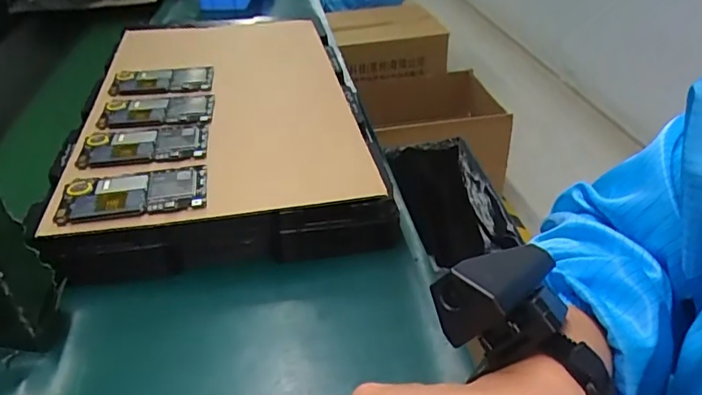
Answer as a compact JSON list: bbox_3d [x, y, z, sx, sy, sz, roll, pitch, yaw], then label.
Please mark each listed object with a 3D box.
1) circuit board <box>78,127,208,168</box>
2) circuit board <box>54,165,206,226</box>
[{"bbox_3d":[-0.211,-0.053,0.517,0.122,0.011,0.068,-6,36,-4],"label":"circuit board"},{"bbox_3d":[-0.193,-0.004,0.454,0.122,0.012,0.067,-10,37,-10],"label":"circuit board"}]

